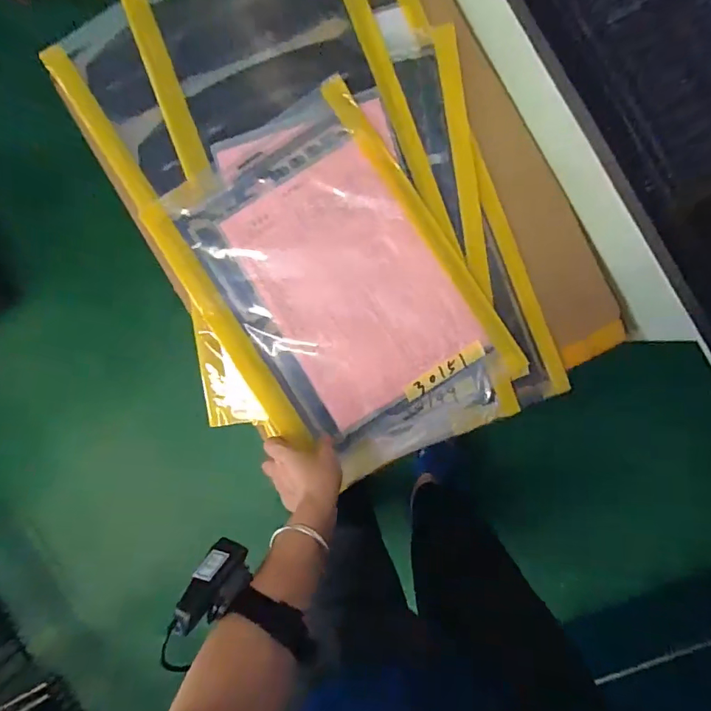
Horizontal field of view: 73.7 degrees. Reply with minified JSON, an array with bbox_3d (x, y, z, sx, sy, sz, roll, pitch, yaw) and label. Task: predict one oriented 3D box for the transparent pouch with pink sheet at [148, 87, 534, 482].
[{"bbox_3d":[-0.021,-0.070,0.577,0.293,0.023,0.424,-31,89,4],"label":"transparent pouch with pink sheet"}]

